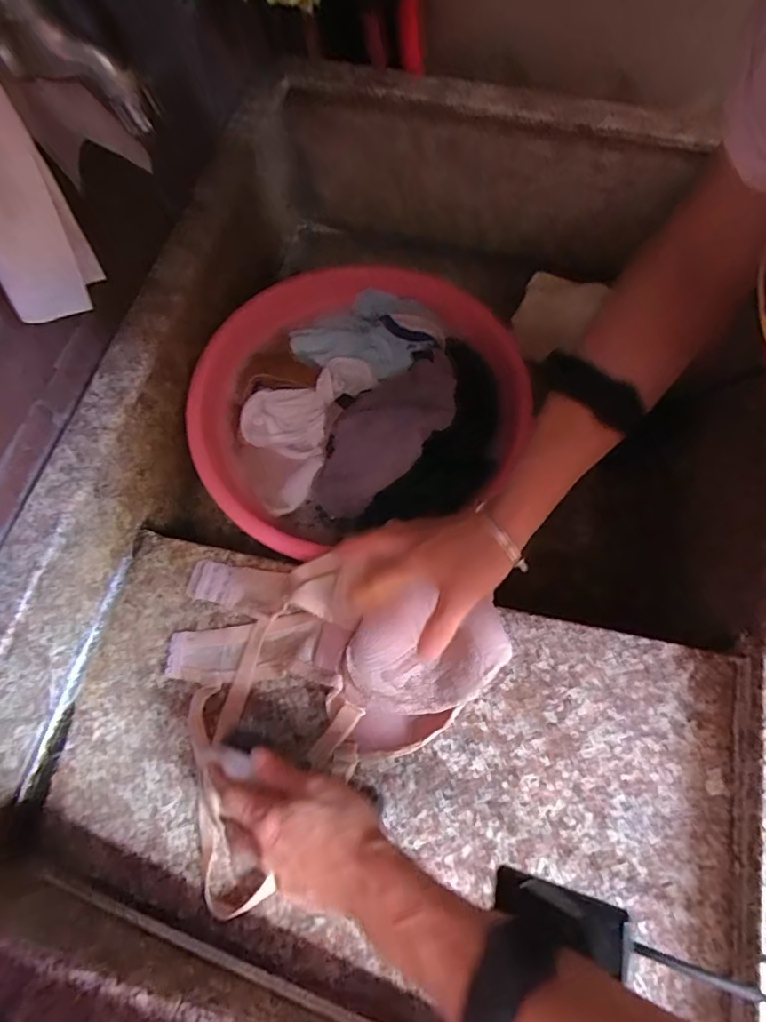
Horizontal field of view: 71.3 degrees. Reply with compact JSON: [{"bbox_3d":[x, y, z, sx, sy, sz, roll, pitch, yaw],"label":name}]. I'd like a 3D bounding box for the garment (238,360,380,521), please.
[{"bbox_3d":[-0.092,-0.098,0.576,0.103,0.022,0.188,28,72,11],"label":"garment"}]

